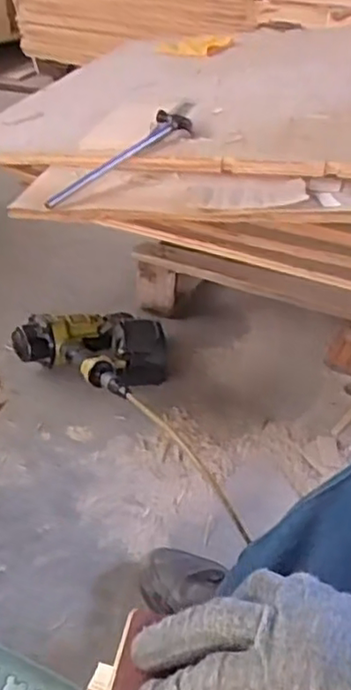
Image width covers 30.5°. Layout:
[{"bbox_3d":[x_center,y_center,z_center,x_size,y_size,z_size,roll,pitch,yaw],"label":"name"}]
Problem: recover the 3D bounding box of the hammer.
[{"bbox_3d":[-0.107,-0.337,1.175,0.083,0.032,0.354,27,55,31],"label":"hammer"}]

